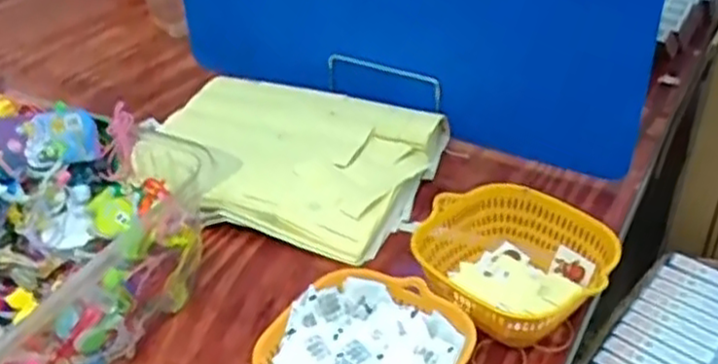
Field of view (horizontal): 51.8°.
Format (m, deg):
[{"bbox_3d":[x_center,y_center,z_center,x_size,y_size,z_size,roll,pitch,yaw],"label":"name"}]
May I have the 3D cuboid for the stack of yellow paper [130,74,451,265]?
[{"bbox_3d":[-0.085,-0.028,0.805,0.309,0.056,0.209,13,38,20],"label":"stack of yellow paper"}]

